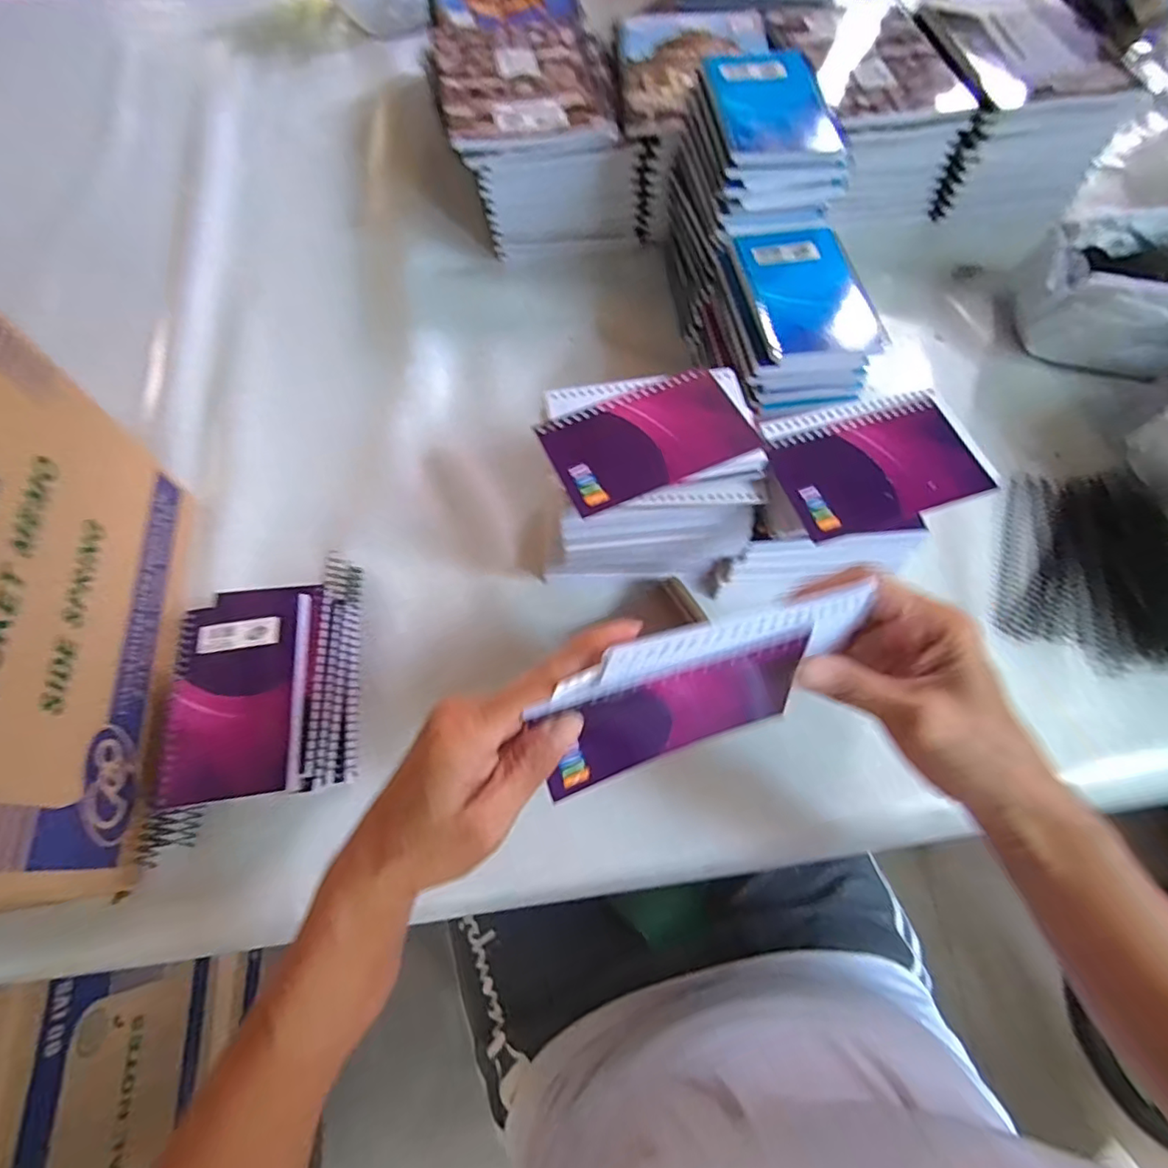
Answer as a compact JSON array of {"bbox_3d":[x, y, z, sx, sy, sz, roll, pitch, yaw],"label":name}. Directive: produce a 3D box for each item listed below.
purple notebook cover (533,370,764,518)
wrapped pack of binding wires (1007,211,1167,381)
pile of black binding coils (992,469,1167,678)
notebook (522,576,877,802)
[{"bbox_3d":[0.042,-0.095,0.361,0.127,0.004,0.073,-22,67,-9],"label":"purple notebook cover"},{"bbox_3d":[0.506,-0.253,0.495,0.187,0.102,0.124,1,65,-1],"label":"wrapped pack of binding wires"},{"bbox_3d":[0.402,-0.015,0.442,0.157,0.013,0.168,0,65,-1],"label":"pile of black binding coils"},{"bbox_3d":[0.055,0.049,0.264,0.151,0.103,0.017,-13,48,-12],"label":"notebook"}]

